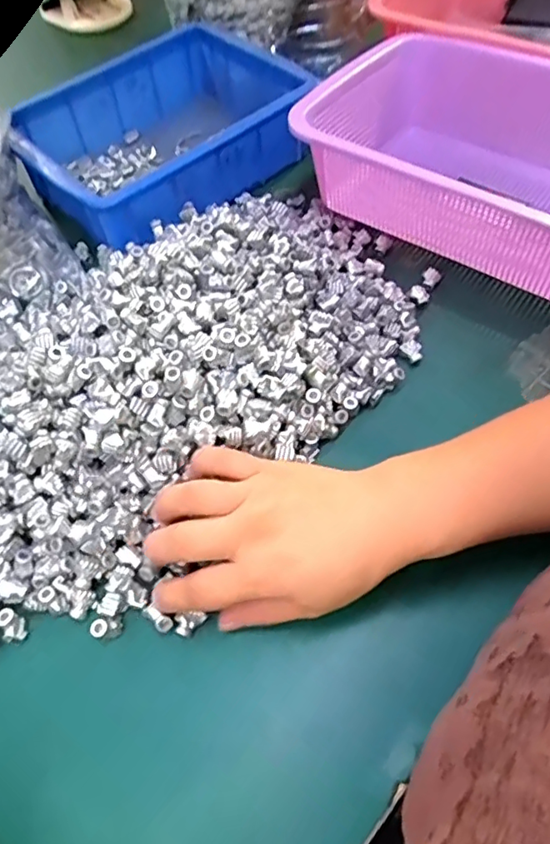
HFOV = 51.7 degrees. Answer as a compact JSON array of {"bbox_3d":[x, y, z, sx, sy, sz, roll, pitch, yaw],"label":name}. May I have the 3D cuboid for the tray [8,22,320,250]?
[{"bbox_3d":[-0.100,-0.261,0.519,0.225,0.070,0.177,-39,64,-21],"label":"tray"}]

